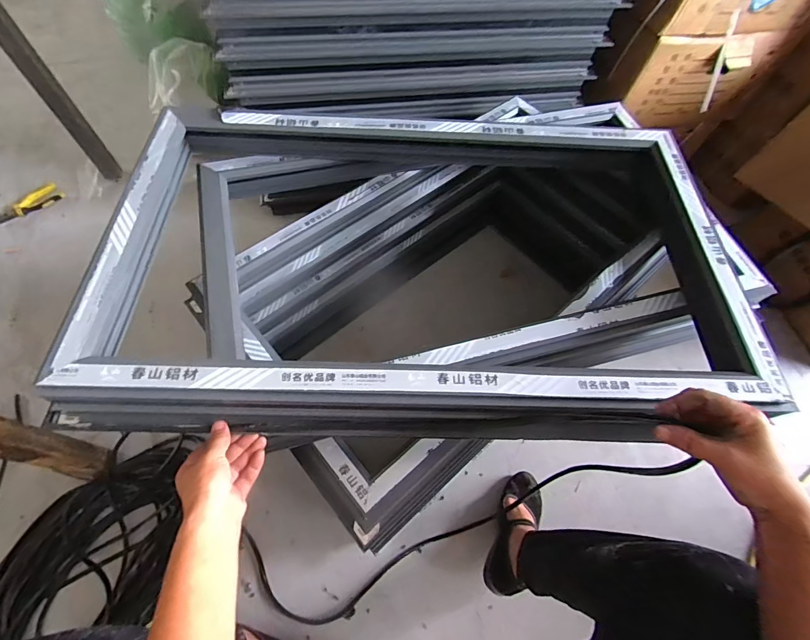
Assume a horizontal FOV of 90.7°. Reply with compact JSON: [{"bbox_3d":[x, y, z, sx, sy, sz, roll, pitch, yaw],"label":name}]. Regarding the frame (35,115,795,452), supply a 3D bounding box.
[{"bbox_3d":[0.027,-0.102,0.580,0.849,0.080,0.527,3,64,-1],"label":"frame"}]

